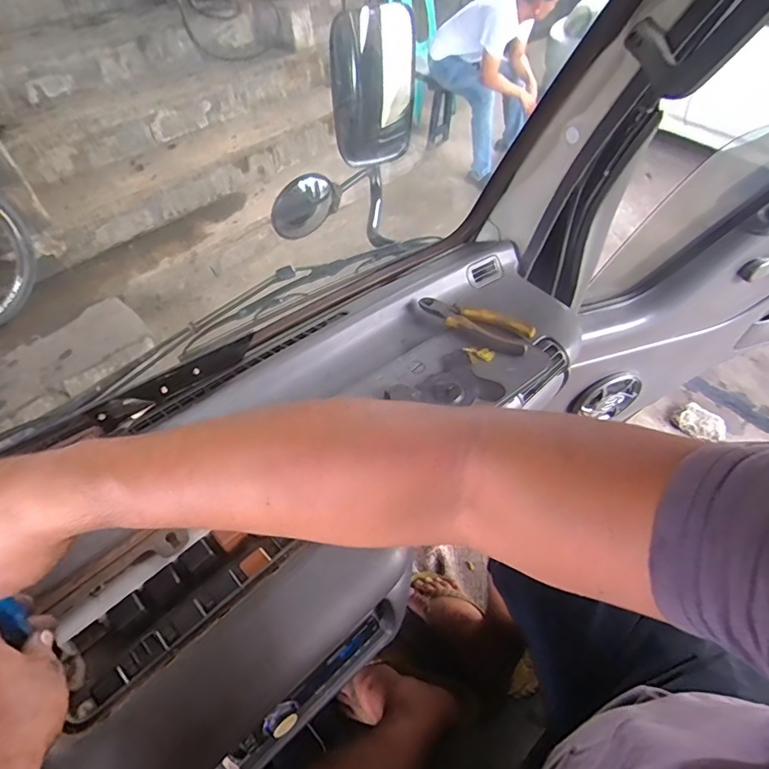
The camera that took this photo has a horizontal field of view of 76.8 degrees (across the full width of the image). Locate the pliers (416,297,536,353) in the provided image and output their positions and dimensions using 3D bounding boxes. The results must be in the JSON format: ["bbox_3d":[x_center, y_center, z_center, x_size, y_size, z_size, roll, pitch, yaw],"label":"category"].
[{"bbox_3d":[0.113,-0.080,0.628,0.153,0.020,0.047,23,54,18],"label":"pliers"}]

